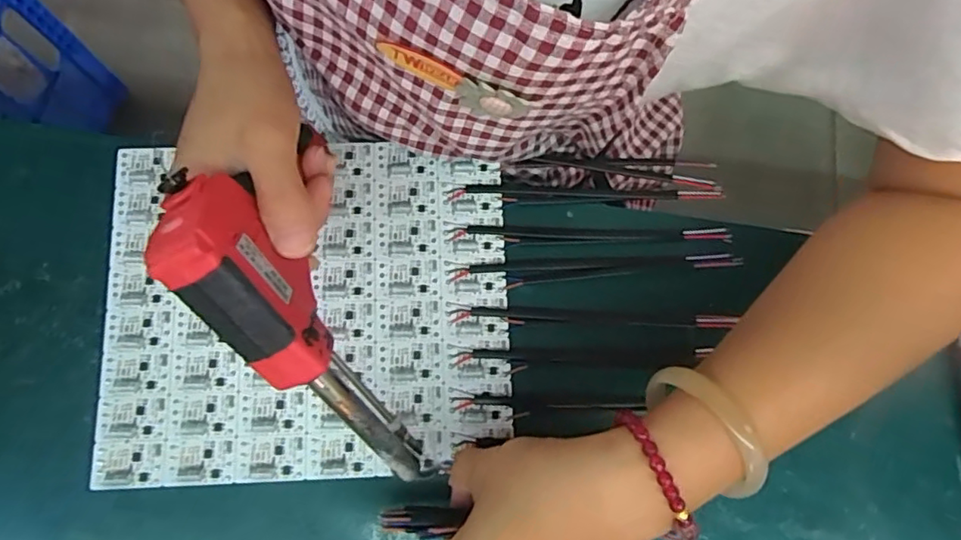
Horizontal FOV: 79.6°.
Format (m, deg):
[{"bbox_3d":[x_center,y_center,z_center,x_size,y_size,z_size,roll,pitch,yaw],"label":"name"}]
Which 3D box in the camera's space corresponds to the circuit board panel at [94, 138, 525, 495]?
[{"bbox_3d":[-0.103,0.020,0.347,0.235,0.010,0.199,-2,77,-2],"label":"circuit board panel"}]

